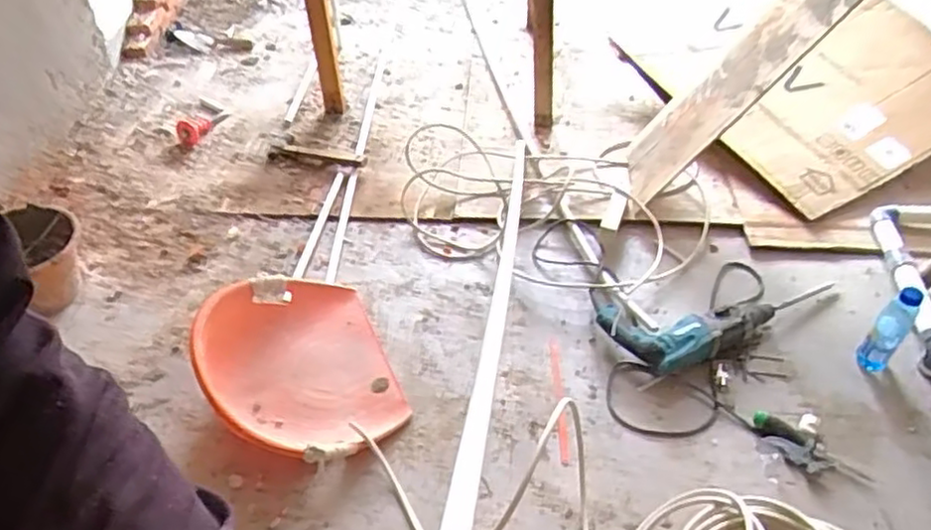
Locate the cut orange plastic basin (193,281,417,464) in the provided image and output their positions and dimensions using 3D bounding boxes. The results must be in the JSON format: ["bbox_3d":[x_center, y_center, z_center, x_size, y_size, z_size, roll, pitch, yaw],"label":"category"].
[{"bbox_3d":[-0.344,0.215,1.452,0.370,0.113,0.455,-17,48,-18],"label":"cut orange plastic basin"}]

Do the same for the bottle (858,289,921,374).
[{"bbox_3d":[0.898,0.133,1.489,0.061,0.197,0.073,31,52,27],"label":"bottle"}]

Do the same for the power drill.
[{"bbox_3d":[0.598,0.106,1.593,0.569,0.081,0.177,-14,47,-15],"label":"power drill"}]

